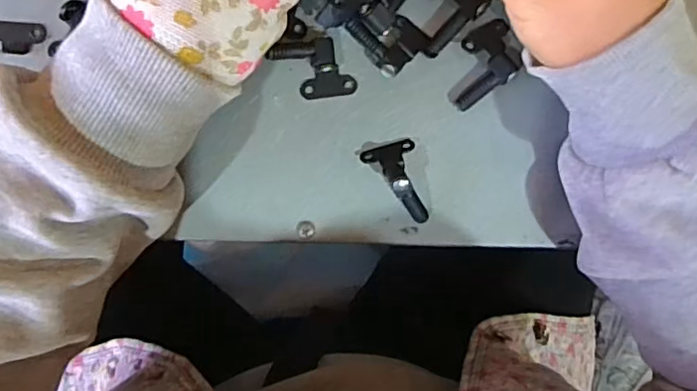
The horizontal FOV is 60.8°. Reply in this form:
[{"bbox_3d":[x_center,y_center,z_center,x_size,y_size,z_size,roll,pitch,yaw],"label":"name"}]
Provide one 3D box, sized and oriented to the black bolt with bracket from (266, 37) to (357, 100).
[{"bbox_3d":[-0.018,-0.064,0.303,0.039,0.013,0.030,-10,96,-3],"label":"black bolt with bracket"}]

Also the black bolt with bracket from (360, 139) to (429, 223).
[{"bbox_3d":[0.026,-0.004,0.309,0.027,0.022,0.045,-15,96,-3],"label":"black bolt with bracket"}]

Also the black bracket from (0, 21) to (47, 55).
[{"bbox_3d":[-0.168,-0.080,0.300,0.030,0.007,0.016,4,95,-5],"label":"black bracket"}]

